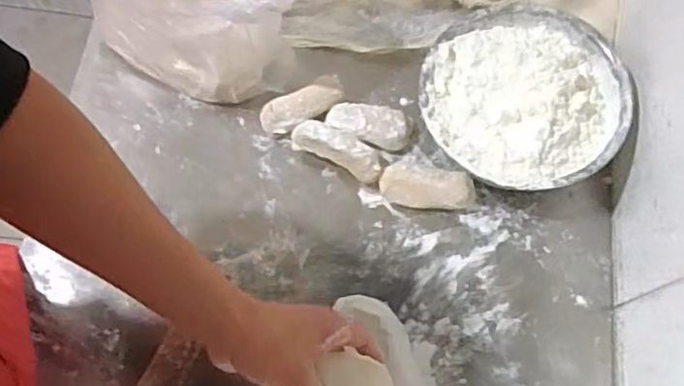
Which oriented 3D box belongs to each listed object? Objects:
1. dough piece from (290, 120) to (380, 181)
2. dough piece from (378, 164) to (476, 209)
[{"bbox_3d":[-0.006,-0.045,0.676,0.101,0.046,0.034,27,71,8],"label":"dough piece"},{"bbox_3d":[0.089,-0.005,0.664,0.097,0.033,0.040,7,70,1],"label":"dough piece"}]

